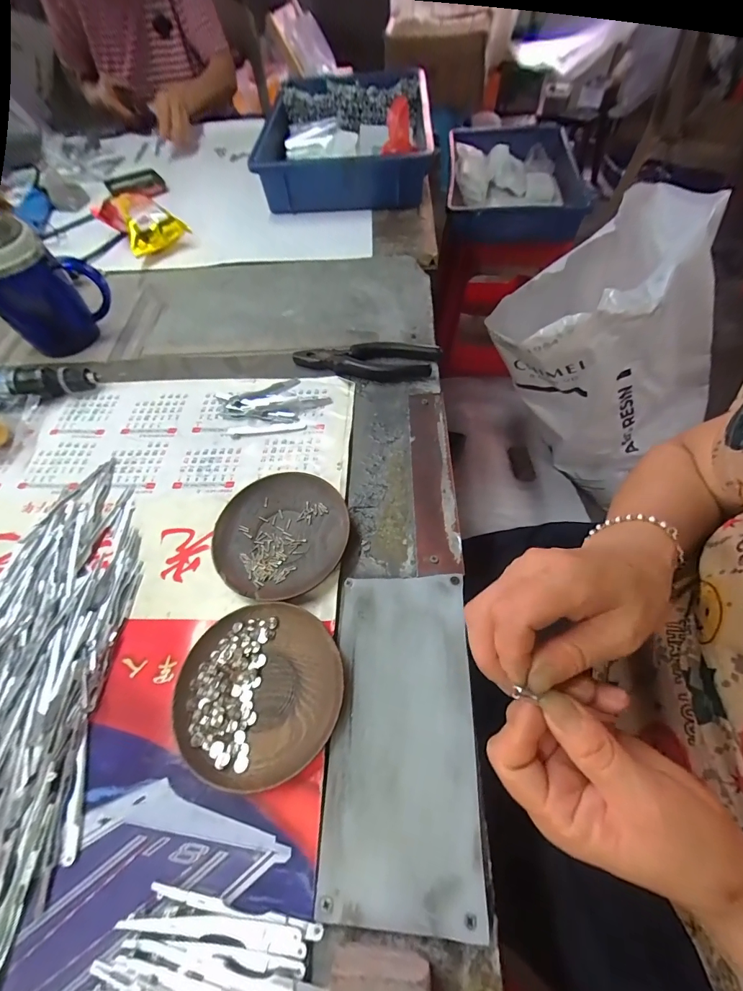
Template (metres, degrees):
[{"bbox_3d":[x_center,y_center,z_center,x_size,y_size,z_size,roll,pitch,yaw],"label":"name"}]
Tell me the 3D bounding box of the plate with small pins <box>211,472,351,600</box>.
[{"bbox_3d":[-0.078,0.033,0.349,0.113,0.018,0.113,-2,58,3],"label":"plate with small pins"}]

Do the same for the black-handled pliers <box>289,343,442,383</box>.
[{"bbox_3d":[-0.007,-0.155,0.458,0.164,0.016,0.051,3,58,7],"label":"black-handled pliers"}]

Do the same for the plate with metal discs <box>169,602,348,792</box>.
[{"bbox_3d":[-0.078,0.136,0.285,0.116,0.016,0.111,-2,58,3],"label":"plate with metal discs"}]

